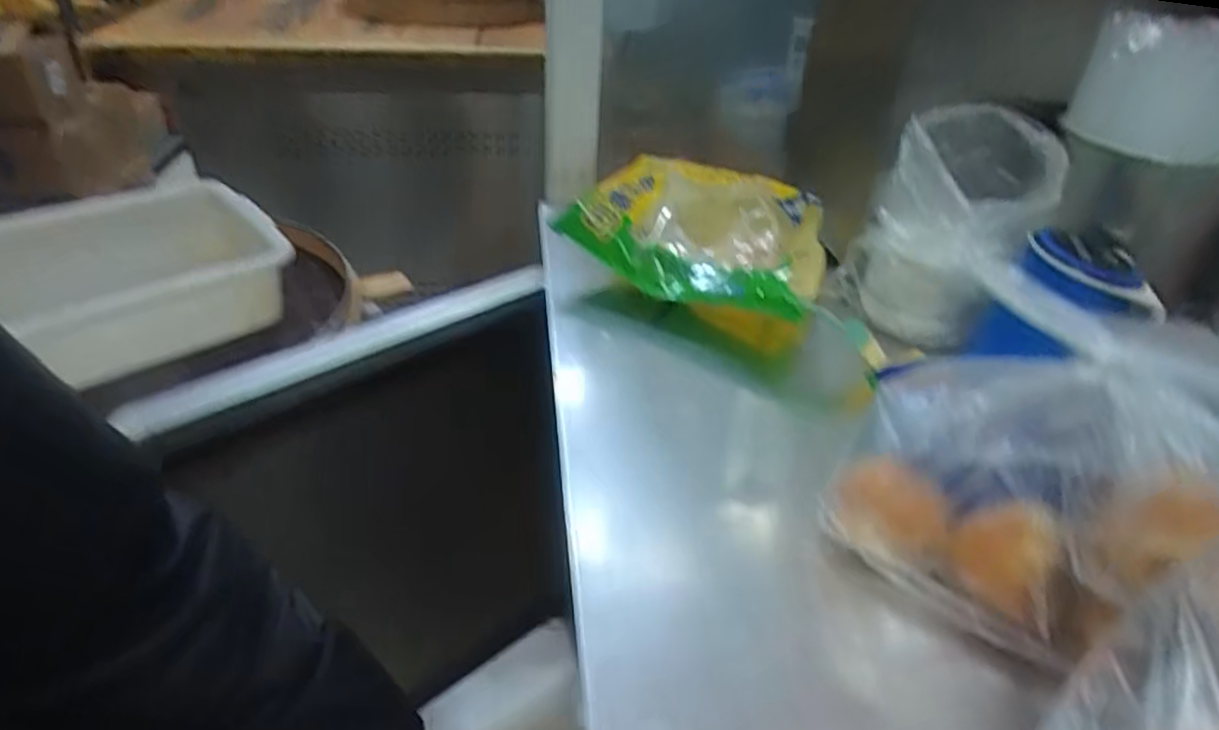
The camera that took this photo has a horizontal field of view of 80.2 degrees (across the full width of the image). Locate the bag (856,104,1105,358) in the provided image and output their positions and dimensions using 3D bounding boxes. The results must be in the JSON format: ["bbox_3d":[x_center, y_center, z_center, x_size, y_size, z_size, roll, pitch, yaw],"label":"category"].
[{"bbox_3d":[0.276,-0.112,0.585,0.118,0.155,0.115,11,36,10],"label":"bag"}]

